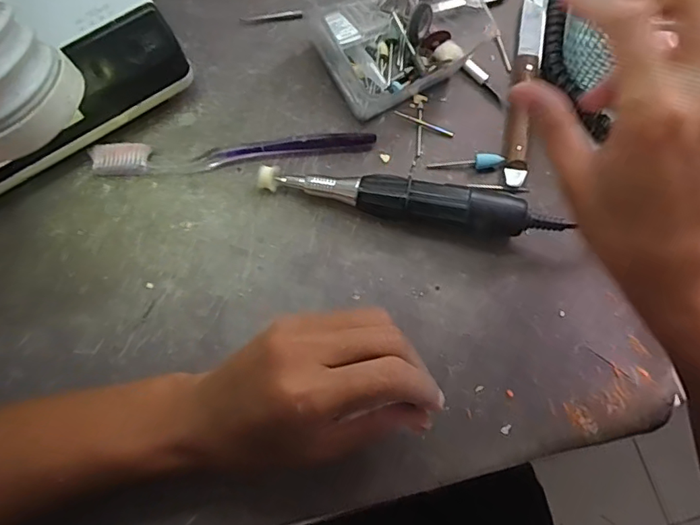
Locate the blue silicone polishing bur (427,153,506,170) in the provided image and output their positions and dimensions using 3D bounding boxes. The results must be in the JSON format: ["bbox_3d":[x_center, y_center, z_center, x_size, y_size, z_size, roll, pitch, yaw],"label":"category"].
[{"bbox_3d":[0.079,-0.067,0.353,0.050,0.009,0.009,-5,74,-2],"label":"blue silicone polishing bur"}]

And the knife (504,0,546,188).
[{"bbox_3d":[0.125,-0.127,0.367,0.019,0.018,0.150,11,77,3],"label":"knife"}]

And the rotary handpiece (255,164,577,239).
[{"bbox_3d":[0.038,-0.039,0.331,0.194,0.026,0.025,10,74,2],"label":"rotary handpiece"}]

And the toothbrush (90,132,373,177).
[{"bbox_3d":[-0.077,-0.073,0.346,0.185,0.011,0.019,-4,74,-2],"label":"toothbrush"}]

